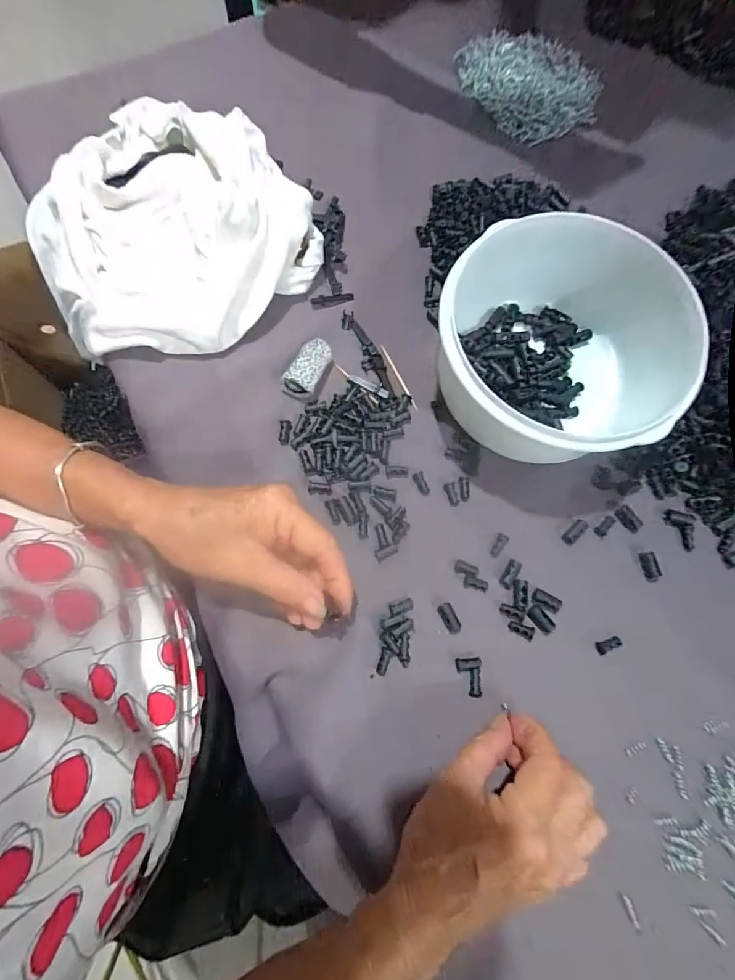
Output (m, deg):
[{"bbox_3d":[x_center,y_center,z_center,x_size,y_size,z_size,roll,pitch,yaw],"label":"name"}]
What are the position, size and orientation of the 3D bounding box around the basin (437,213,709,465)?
[{"bbox_3d":[0.131,-0.095,0.284,0.149,0.080,0.159,1,76,-3],"label":"basin"}]

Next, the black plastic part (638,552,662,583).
[{"bbox_3d":[0.198,0.054,0.290,0.009,0.007,0.020,-8,76,-5],"label":"black plastic part"}]

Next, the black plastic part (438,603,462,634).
[{"bbox_3d":[0.056,0.087,0.278,0.010,0.006,0.020,-26,79,-9],"label":"black plastic part"}]

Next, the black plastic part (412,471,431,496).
[{"bbox_3d":[0.040,-0.004,0.301,0.008,0.004,0.018,-21,77,-5],"label":"black plastic part"}]

